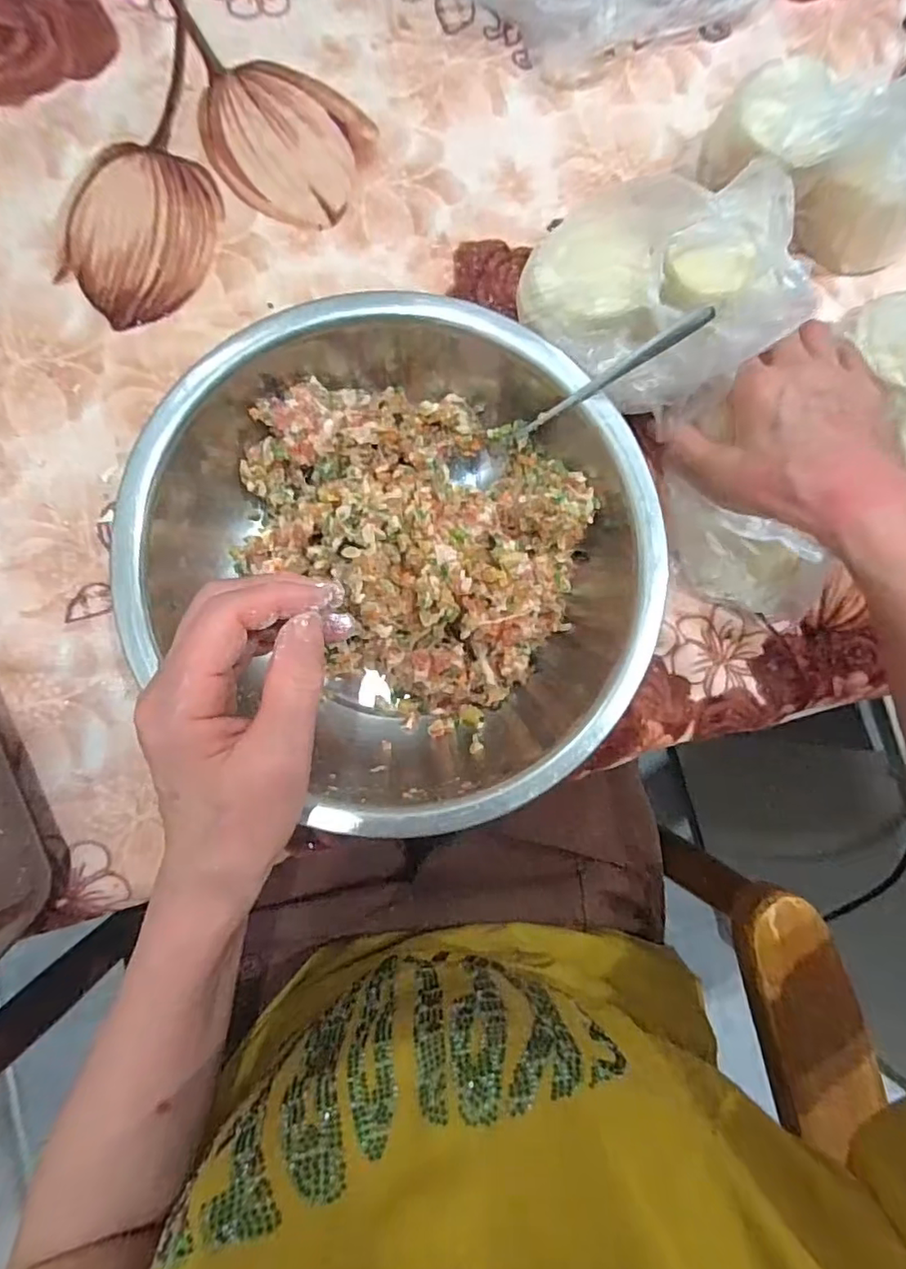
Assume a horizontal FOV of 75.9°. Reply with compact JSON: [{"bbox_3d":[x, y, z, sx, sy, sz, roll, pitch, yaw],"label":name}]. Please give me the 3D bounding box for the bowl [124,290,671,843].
[{"bbox_3d":[-0.023,-0.049,0.338,0.279,0.077,0.255,0,84,-4],"label":"bowl"}]

